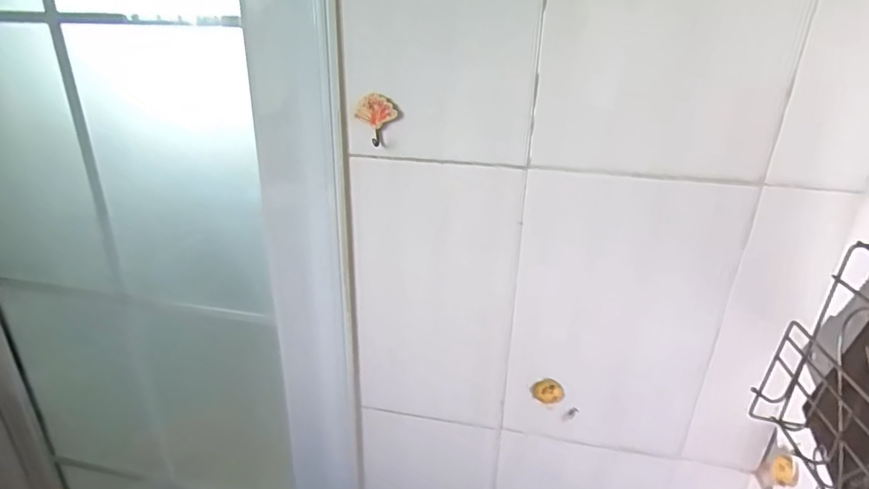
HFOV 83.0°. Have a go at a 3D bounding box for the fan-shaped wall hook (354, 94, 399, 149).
[{"bbox_3d":[-0.068,-0.145,0.569,0.047,0.056,0.010,2,24,1],"label":"fan-shaped wall hook"}]

